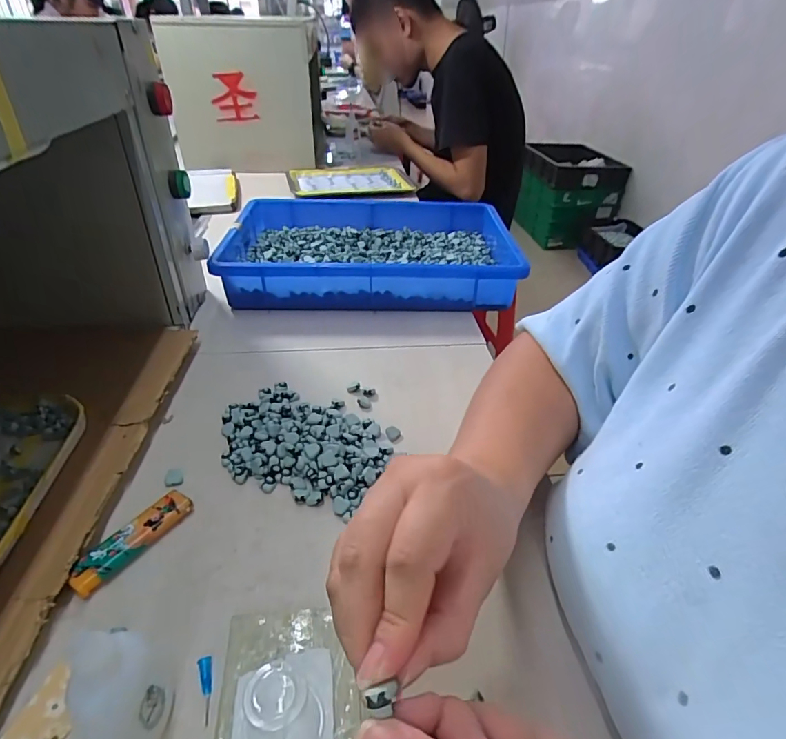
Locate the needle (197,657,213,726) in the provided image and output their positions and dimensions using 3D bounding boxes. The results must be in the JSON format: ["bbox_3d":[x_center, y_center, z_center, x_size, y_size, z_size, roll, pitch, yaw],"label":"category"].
[{"bbox_3d":[-0.095,0.163,0.239,0.006,0.004,0.030,-11,40,-18],"label":"needle"}]

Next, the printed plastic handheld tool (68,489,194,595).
[{"bbox_3d":[-0.168,0.110,0.304,0.022,0.010,0.076,25,40,27],"label":"printed plastic handheld tool"}]

